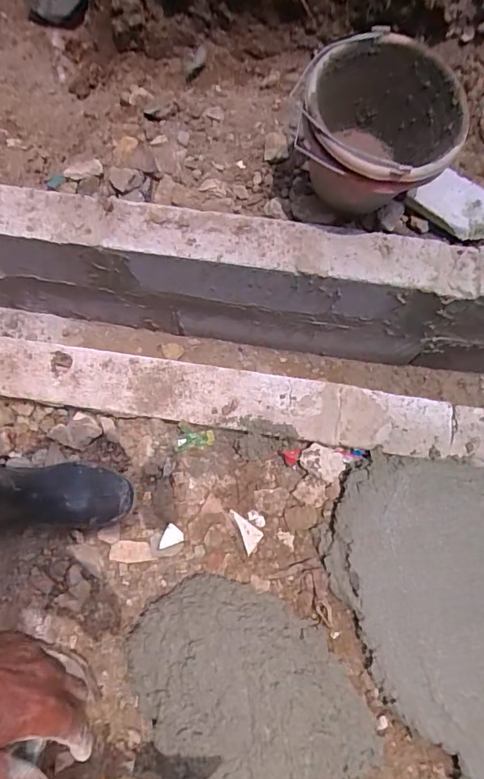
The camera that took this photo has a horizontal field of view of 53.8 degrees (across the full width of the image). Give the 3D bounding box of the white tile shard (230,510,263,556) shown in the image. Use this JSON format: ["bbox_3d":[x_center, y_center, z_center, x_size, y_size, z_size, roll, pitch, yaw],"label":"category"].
[{"bbox_3d":[-0.002,0.216,0.723,0.060,0.009,0.036,36,78,12],"label":"white tile shard"}]

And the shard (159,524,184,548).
[{"bbox_3d":[-0.106,0.228,0.730,0.030,0.006,0.038,18,75,7],"label":"shard"}]

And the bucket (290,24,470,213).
[{"bbox_3d":[0.223,-0.413,0.807,0.246,0.208,0.256,-1,73,2],"label":"bucket"}]

